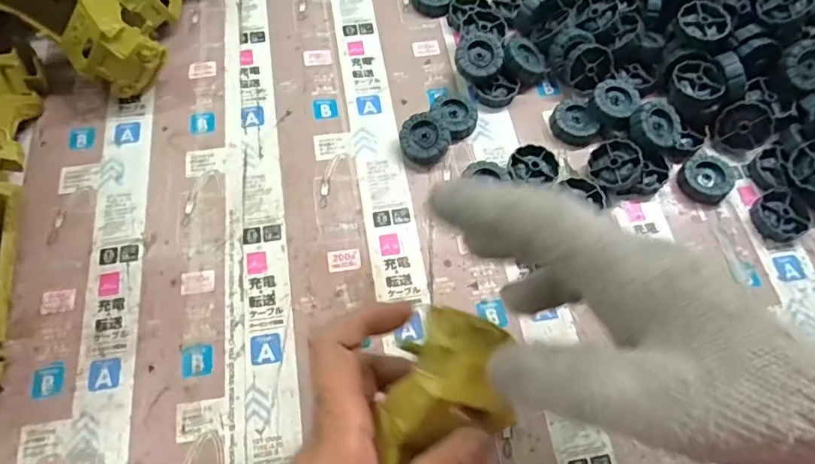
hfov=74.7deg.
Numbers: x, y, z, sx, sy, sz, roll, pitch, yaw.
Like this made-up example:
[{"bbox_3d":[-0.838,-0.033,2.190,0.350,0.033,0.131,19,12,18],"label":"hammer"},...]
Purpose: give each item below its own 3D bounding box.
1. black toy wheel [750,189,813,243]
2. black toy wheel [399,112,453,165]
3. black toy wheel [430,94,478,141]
[{"bbox_3d":[0.285,-0.012,0.409,0.039,0.011,0.039,1,66,-1],"label":"black toy wheel"},{"bbox_3d":[0.014,-0.073,0.421,0.039,0.020,0.039,1,66,-1],"label":"black toy wheel"},{"bbox_3d":[0.039,-0.095,0.439,0.034,0.018,0.038,-26,69,-12],"label":"black toy wheel"}]

